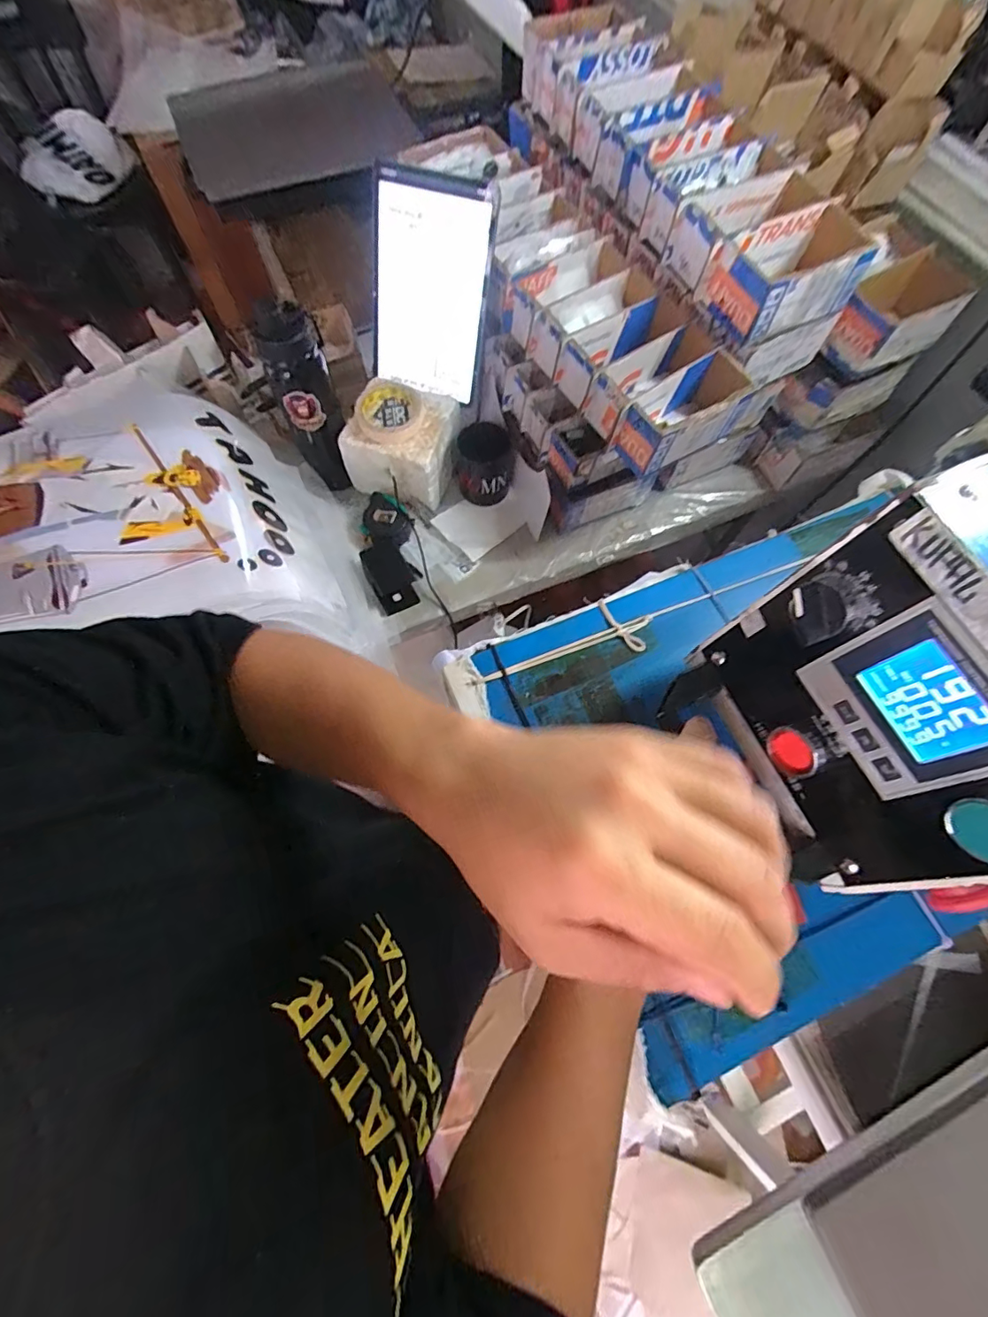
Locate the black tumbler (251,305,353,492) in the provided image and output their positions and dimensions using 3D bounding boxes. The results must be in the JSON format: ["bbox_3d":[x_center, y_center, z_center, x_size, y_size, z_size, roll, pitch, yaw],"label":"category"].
[{"bbox_3d":[-0.252,-0.349,0.700,0.078,0.248,0.073,0,68,-1],"label":"black tumbler"}]

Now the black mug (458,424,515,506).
[{"bbox_3d":[-0.013,-0.299,0.788,0.083,0.092,0.092,-4,68,-3],"label":"black mug"}]

